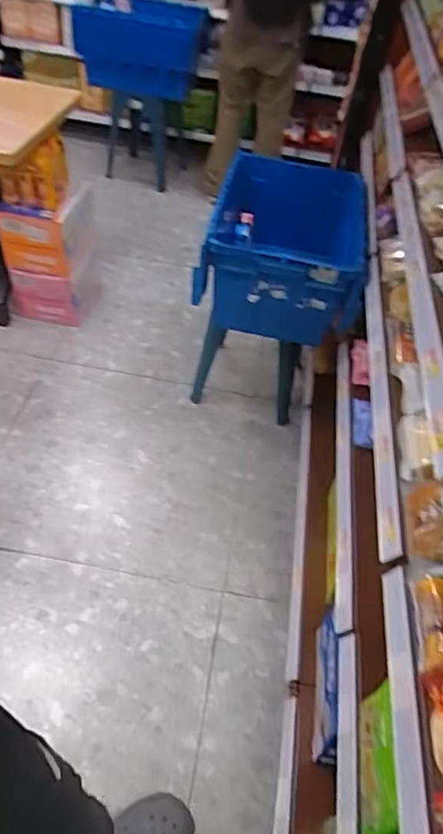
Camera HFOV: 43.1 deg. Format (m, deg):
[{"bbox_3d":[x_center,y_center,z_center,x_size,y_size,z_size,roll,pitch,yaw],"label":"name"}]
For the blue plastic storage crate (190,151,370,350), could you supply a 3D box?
[{"bbox_3d":[0.192,-0.510,1.720,0.444,0.304,0.609,11,45,3],"label":"blue plastic storage crate"}]

